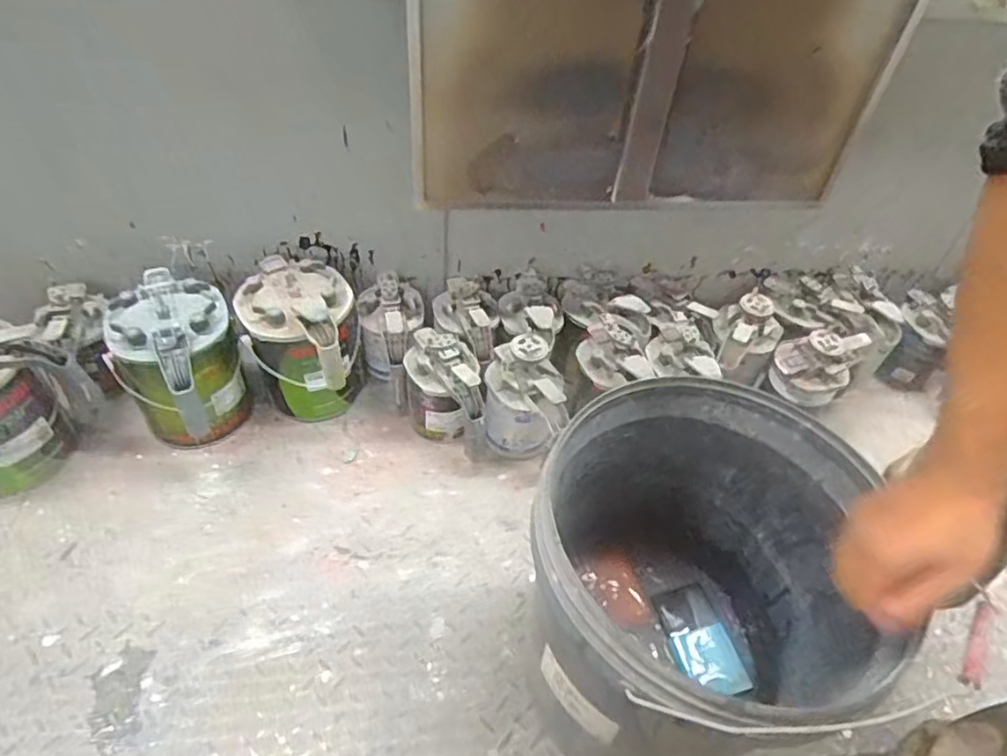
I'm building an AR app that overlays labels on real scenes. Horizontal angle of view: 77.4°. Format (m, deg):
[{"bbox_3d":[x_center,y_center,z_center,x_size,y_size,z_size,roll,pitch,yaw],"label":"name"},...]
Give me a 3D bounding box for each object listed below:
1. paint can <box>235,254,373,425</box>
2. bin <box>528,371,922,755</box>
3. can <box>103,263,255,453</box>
[{"bbox_3d":[-0.319,-0.053,1.011,0.158,0.236,0.170,4,47,-4],"label":"paint can"},{"bbox_3d":[0.177,0.221,0.653,0.307,0.311,0.321,4,47,-4],"label":"bin"},{"bbox_3d":[-0.484,-0.020,0.955,0.159,0.230,0.155,3,46,-4],"label":"can"}]

